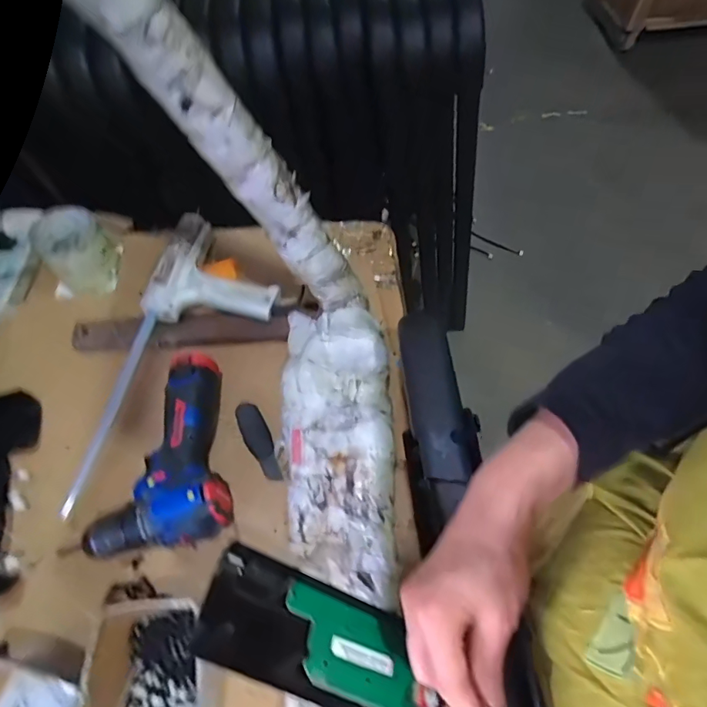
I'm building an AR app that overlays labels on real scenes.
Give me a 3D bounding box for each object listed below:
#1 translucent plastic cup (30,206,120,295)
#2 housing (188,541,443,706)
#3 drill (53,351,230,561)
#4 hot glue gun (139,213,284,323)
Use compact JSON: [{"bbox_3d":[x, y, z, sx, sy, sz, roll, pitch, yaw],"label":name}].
[{"bbox_3d":[-0.371,-0.142,0.663,0.093,0.067,0.103,-39,65,-19],"label":"translucent plastic cup"},{"bbox_3d":[-0.021,0.193,0.332,0.167,0.013,0.069,30,40,-13],"label":"housing"},{"bbox_3d":[-0.215,0.107,0.535,0.157,0.058,0.201,-11,60,-5],"label":"drill"},{"bbox_3d":[-0.181,-0.122,0.652,0.160,0.035,0.176,-2,60,1],"label":"hot glue gun"}]

